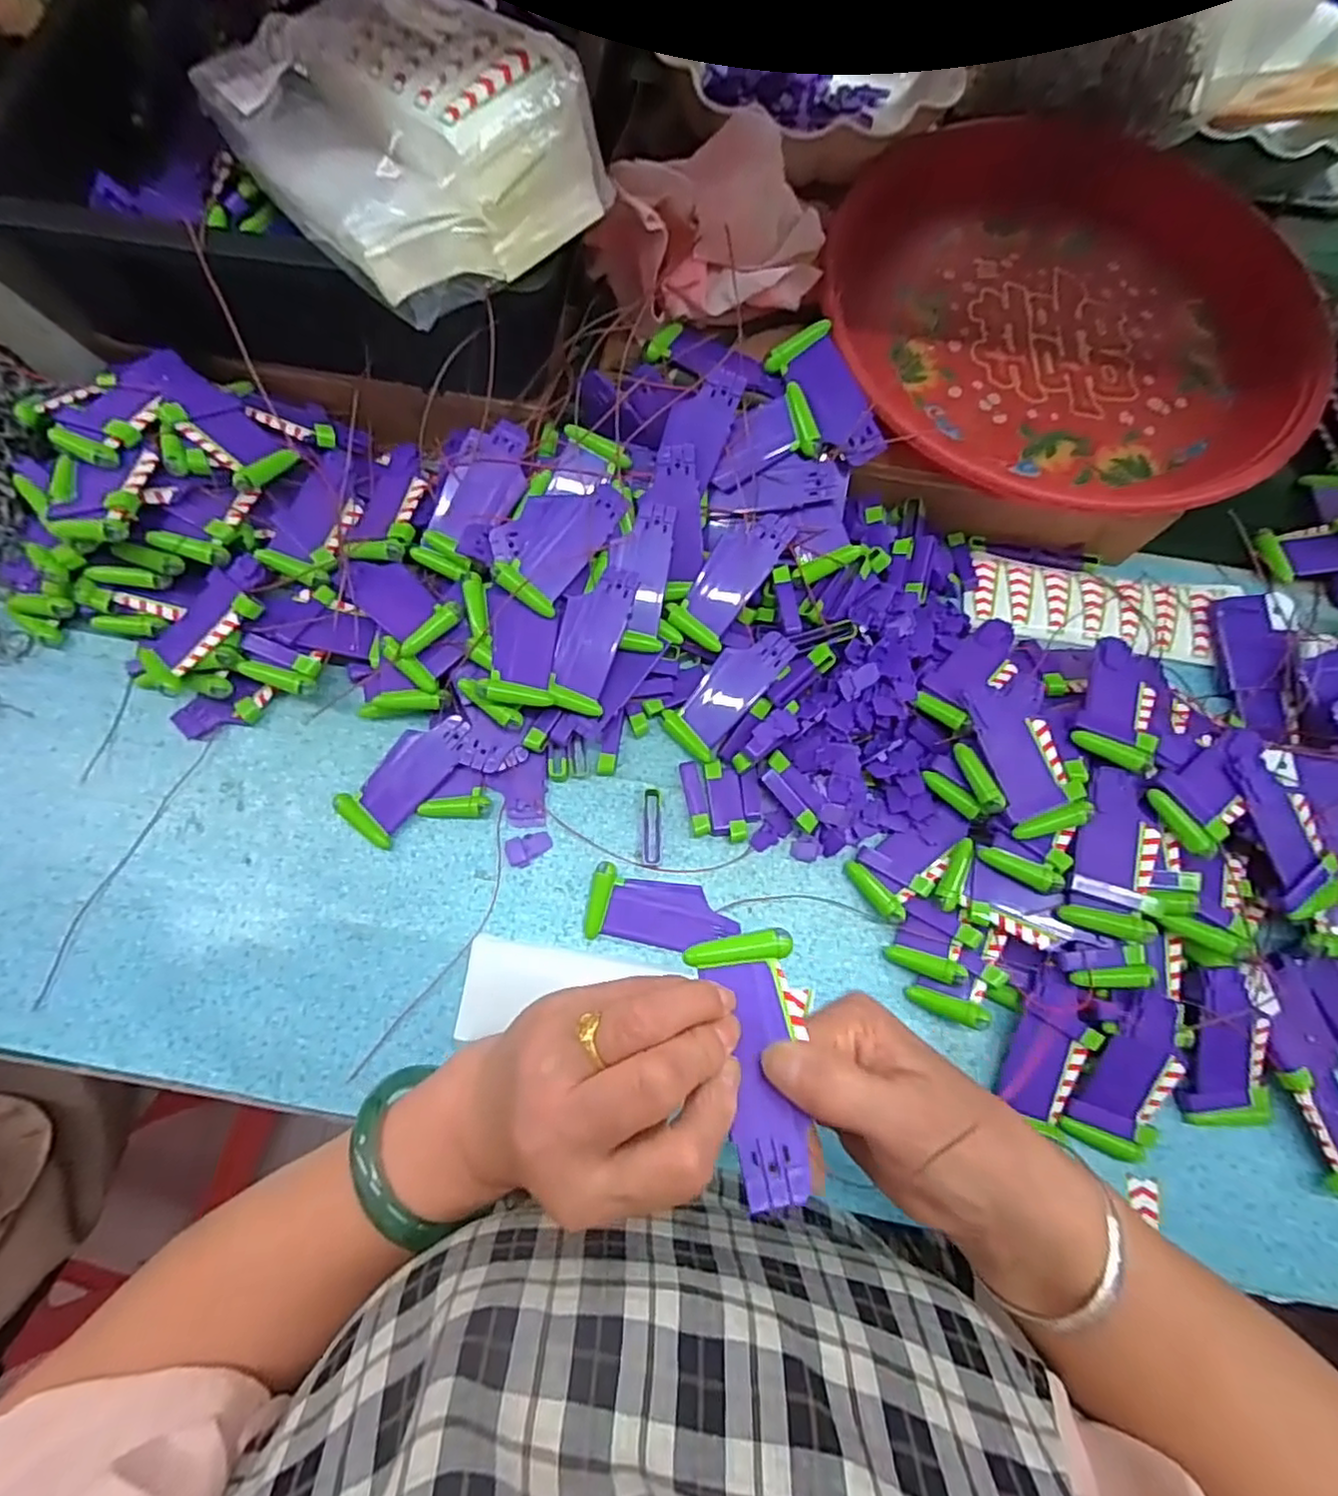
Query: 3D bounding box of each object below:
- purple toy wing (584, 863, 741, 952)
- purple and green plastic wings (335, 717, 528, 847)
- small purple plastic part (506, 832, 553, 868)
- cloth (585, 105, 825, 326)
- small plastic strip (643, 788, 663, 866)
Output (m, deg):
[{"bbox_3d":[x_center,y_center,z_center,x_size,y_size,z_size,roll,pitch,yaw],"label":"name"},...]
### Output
[{"bbox_3d":[-0.004,0.095,0.382,0.086,0.010,0.041,7,73,0],"label":"purple toy wing"},{"bbox_3d":[-0.146,0.015,0.394,0.105,0.020,0.049,-33,77,-11],"label":"purple and green plastic wings"},{"bbox_3d":[-0.084,0.061,0.391,0.027,0.004,0.018,-16,74,-7],"label":"small purple plastic part"},{"bbox_3d":[0.024,-0.306,0.382,0.130,0.067,0.069,-13,75,-5],"label":"cloth"},{"bbox_3d":[-0.010,0.048,0.397,0.011,0.007,0.046,1,73,-2],"label":"small plastic strip"}]

